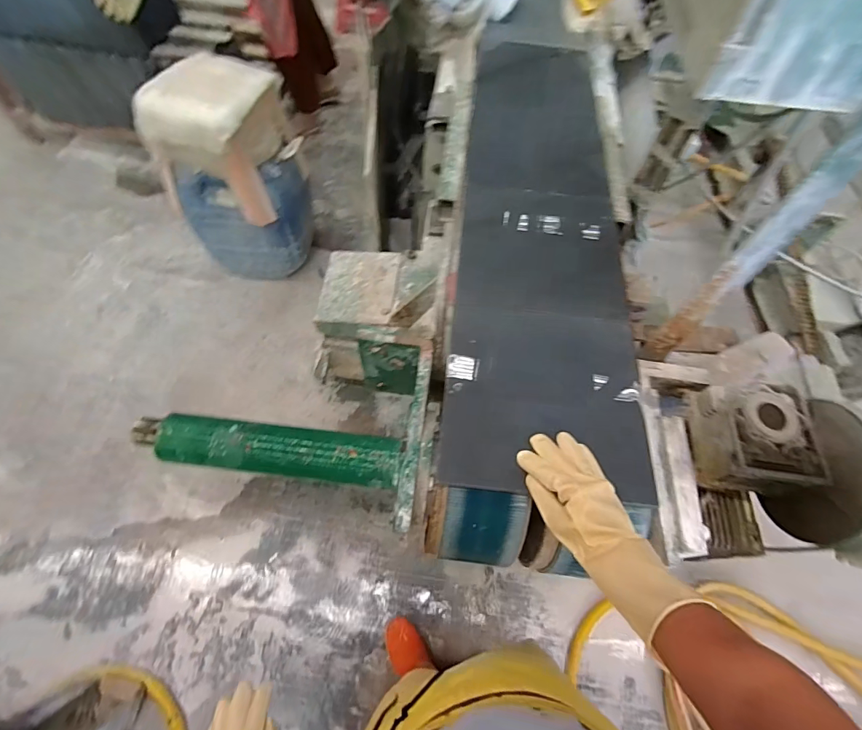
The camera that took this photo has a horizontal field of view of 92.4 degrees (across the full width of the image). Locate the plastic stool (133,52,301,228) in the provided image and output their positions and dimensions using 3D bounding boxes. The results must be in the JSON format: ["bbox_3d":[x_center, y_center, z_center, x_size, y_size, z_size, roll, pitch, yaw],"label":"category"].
[{"bbox_3d":[-0.631,-0.693,1.264,0.380,0.322,0.306,8,62,1],"label":"plastic stool"}]

